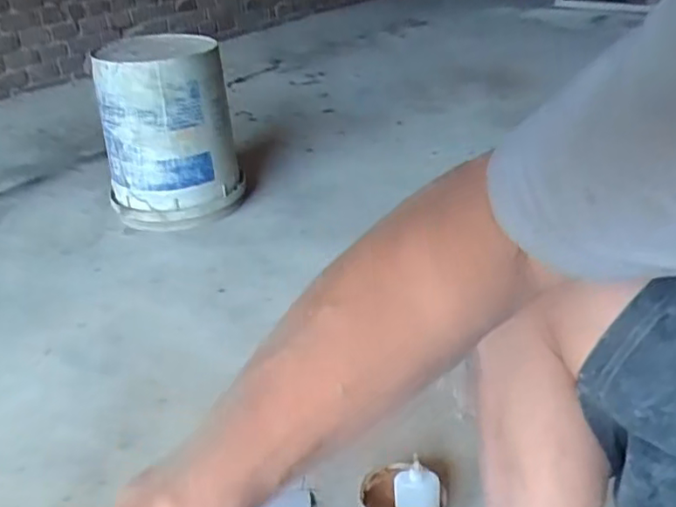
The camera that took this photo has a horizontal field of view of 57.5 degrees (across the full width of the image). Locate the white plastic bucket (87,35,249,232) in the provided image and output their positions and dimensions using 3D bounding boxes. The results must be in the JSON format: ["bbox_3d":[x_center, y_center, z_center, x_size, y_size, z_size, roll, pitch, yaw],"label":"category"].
[{"bbox_3d":[-0.378,-0.269,1.385,0.285,0.360,0.274,-11,33,-15],"label":"white plastic bucket"}]

